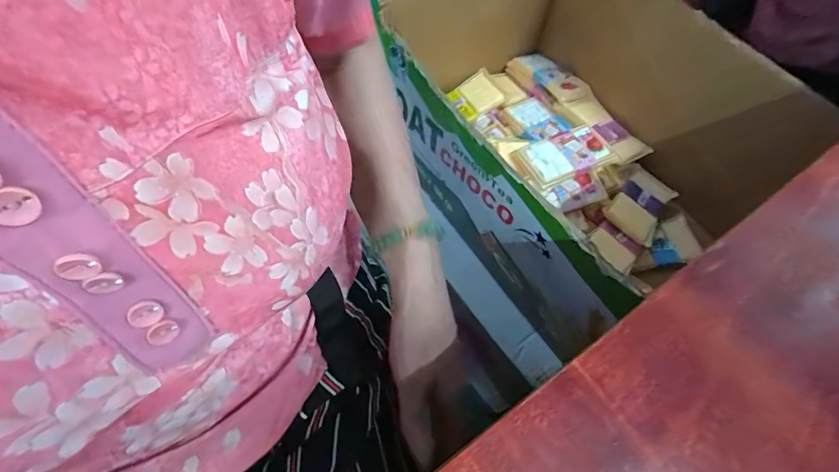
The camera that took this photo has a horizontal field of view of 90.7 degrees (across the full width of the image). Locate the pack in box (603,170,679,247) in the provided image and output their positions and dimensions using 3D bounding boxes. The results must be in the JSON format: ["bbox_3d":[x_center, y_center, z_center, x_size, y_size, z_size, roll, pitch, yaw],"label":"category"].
[{"bbox_3d":[0.332,-0.049,0.620,0.071,0.024,0.136,38,52,16],"label":"pack in box"}]

